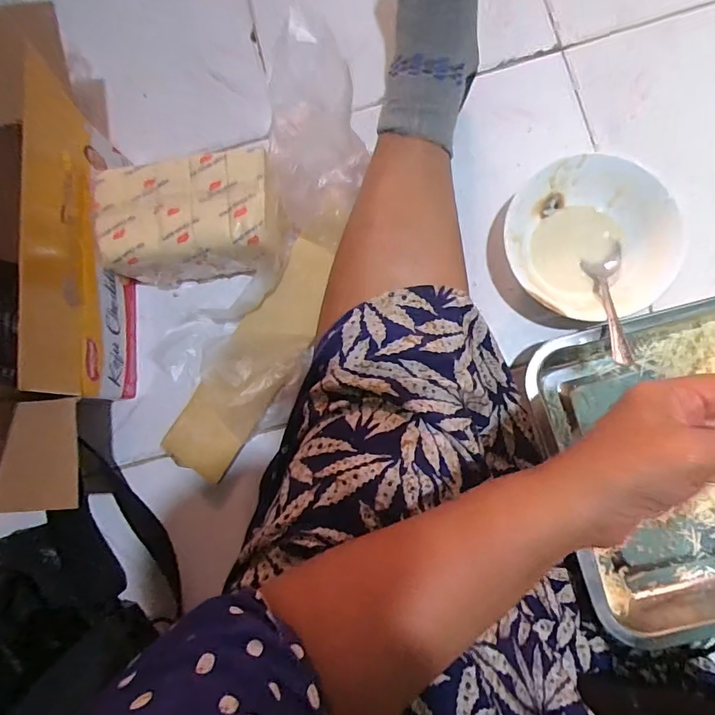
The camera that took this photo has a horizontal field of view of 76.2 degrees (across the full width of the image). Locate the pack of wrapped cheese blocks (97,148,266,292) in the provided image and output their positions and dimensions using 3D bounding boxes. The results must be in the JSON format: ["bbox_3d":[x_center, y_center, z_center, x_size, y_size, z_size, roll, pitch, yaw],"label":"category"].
[{"bbox_3d":[-0.154,-0.127,0.434,0.156,0.075,0.101,-2,84,6],"label":"pack of wrapped cheese blocks"}]

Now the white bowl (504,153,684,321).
[{"bbox_3d":[0.206,-0.104,0.418,0.139,0.048,0.141,-1,84,6],"label":"white bowl"}]

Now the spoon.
[{"bbox_3d":[0.217,-0.049,0.392,0.031,0.026,0.131,9,54,7],"label":"spoon"}]

